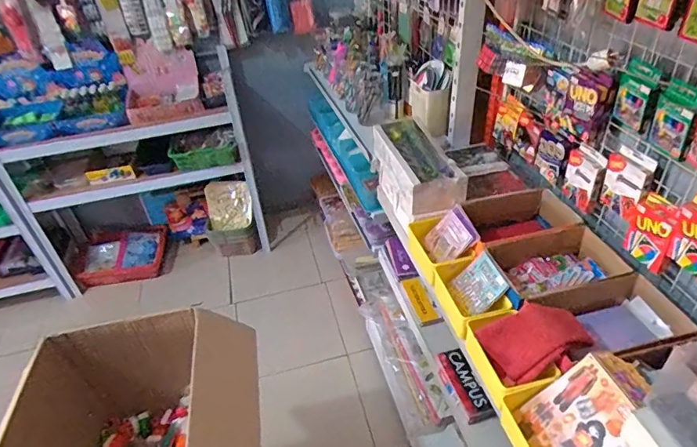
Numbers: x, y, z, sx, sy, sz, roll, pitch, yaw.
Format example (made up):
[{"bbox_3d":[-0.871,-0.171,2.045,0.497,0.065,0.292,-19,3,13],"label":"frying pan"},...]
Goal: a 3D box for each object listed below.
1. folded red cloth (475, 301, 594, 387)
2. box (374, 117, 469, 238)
[{"bbox_3d":[0.318,0.200,0.812,0.157,0.019,0.113,-37,43,12],"label":"folded red cloth"},{"bbox_3d":[0.172,-0.149,1.245,0.152,0.149,0.354,-12,39,-8],"label":"box"}]

